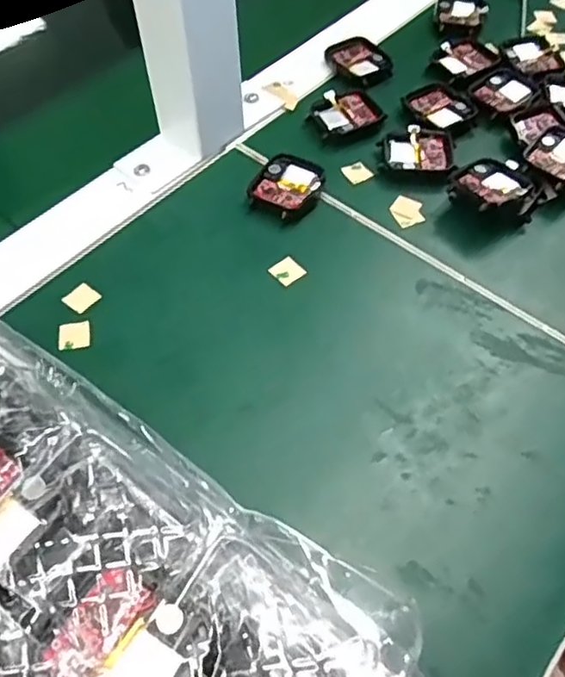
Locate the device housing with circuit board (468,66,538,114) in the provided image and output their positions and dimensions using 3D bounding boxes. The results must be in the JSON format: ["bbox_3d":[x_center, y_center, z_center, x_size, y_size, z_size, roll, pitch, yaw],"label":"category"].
[{"bbox_3d":[0.148,-0.168,0.422,0.048,0.006,0.037,-38,67,-23],"label":"device housing with circuit board"}]

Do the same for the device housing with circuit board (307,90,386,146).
[{"bbox_3d":[0.040,-0.150,0.413,0.042,0.007,0.038,-24,59,-15],"label":"device housing with circuit board"}]

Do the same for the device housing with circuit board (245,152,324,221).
[{"bbox_3d":[0.003,-0.092,0.374,0.038,0.011,0.044,30,61,19],"label":"device housing with circuit board"}]

